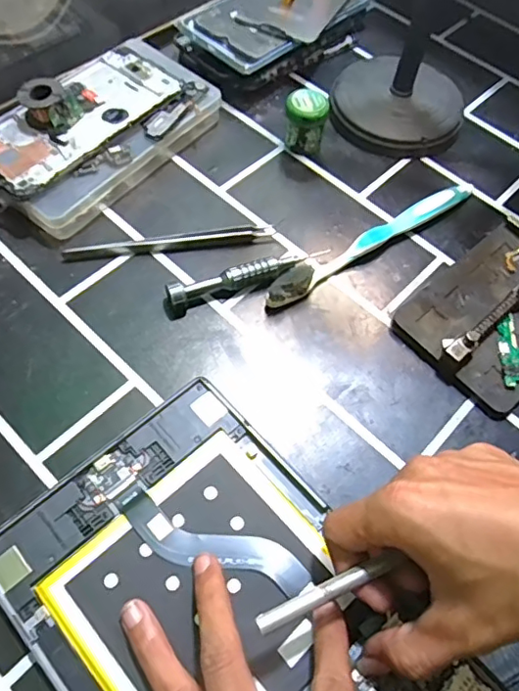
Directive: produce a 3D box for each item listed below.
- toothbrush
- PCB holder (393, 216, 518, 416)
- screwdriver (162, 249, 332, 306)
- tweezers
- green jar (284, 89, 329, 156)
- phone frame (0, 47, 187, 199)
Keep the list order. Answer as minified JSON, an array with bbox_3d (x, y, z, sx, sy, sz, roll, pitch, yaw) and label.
[{"bbox_3d":[0.082,-0.074,0.379,0.187,0.018,0.016,-31,66,-19],"label":"toothbrush"},{"bbox_3d":[0.161,-0.027,0.356,0.137,0.021,0.088,-38,69,-22],"label":"PCB holder"},{"bbox_3d":[-0.005,-0.047,0.359,0.113,0.017,0.012,-21,63,-14],"label":"screwdriver"},{"bbox_3d":[-0.059,-0.071,0.374,0.140,0.007,0.011,-8,61,-8],"label":"tweezers"},{"bbox_3d":[0.034,-0.166,0.413,0.030,0.042,0.026,8,60,1],"label":"green jar"},{"bbox_3d":[-0.130,-0.166,0.395,0.074,0.005,0.157,36,67,18],"label":"phone frame"}]

